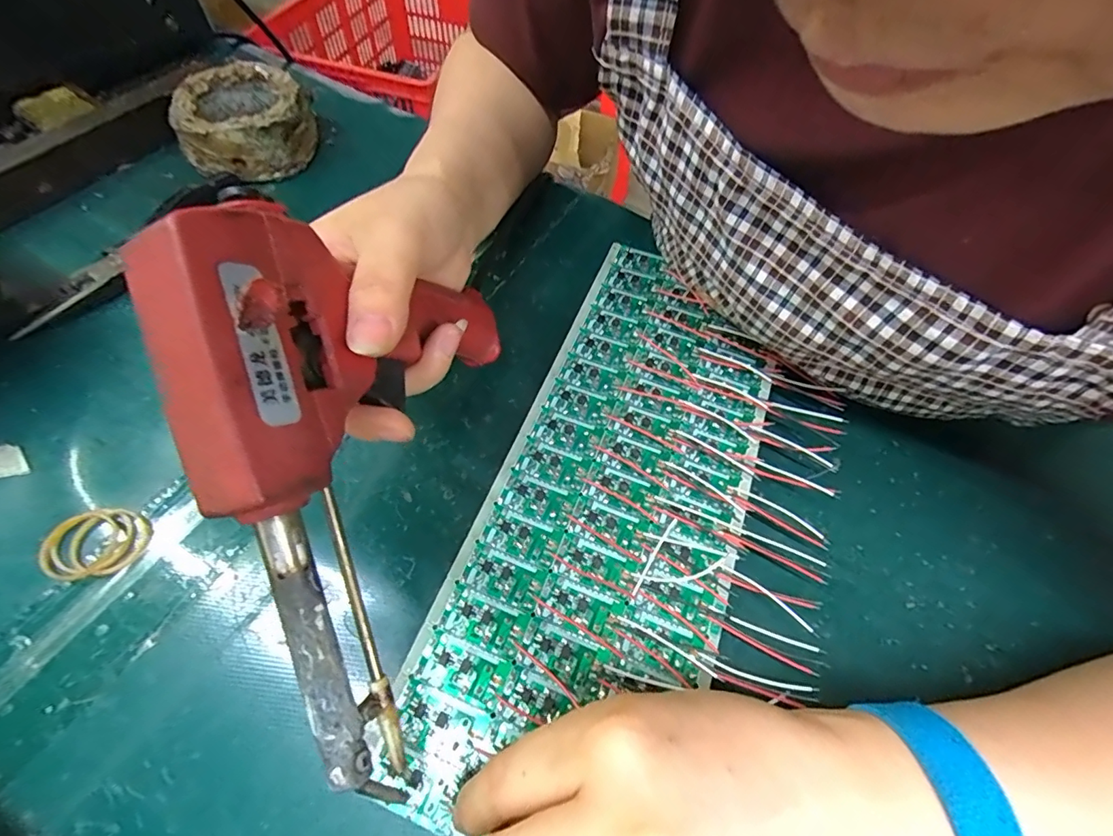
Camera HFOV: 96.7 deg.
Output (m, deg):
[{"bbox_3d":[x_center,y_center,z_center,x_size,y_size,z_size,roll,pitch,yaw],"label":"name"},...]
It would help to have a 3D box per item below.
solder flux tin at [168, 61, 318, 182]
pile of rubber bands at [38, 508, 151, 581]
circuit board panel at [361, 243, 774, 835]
[{"bbox_3d":[-0.222,-0.213,0.359,0.084,0.042,0.089,-20,63,-14],"label":"solder flux tin"},{"bbox_3d":[-0.202,0.055,0.217,0.039,0.005,0.030,-10,61,-9],"label":"pile of rubber bands"},{"bbox_3d":[0.029,0.032,0.239,0.115,0.004,0.287,24,61,10],"label":"circuit board panel"}]

